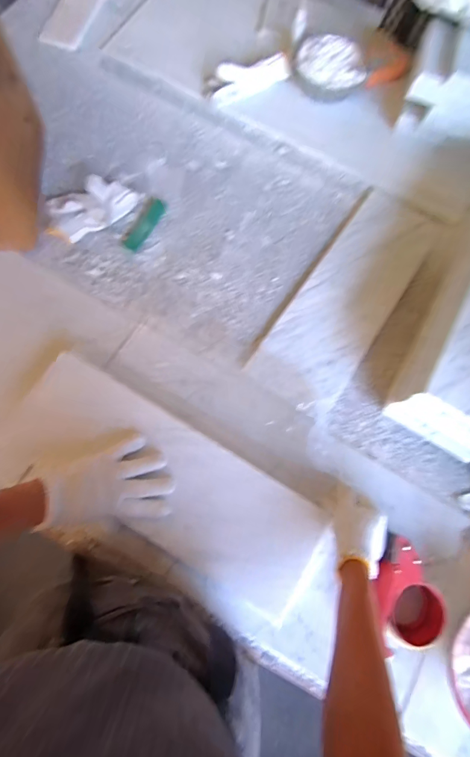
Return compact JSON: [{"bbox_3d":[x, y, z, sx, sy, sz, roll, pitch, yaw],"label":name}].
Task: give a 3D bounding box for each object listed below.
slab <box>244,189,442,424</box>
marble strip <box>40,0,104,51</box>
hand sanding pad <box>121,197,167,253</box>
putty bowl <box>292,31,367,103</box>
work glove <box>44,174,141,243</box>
[{"bbox_3d":[0.205,-0.151,0.629,0.154,0.025,0.453,33,76,6],"label":"slab"},{"bbox_3d":[-0.347,-0.821,0.776,0.093,0.008,0.267,14,75,1],"label":"marble strip"},{"bbox_3d":[-0.161,-0.278,0.636,0.034,0.005,0.113,27,75,5],"label":"hand sanding pad"},{"bbox_3d":[0.197,-0.640,0.743,0.144,0.059,0.134,1,75,-3],"label":"putty bowl"},{"bbox_3d":[-0.258,-0.306,0.628,0.167,0.045,0.083,-28,78,-10],"label":"work glove"}]

